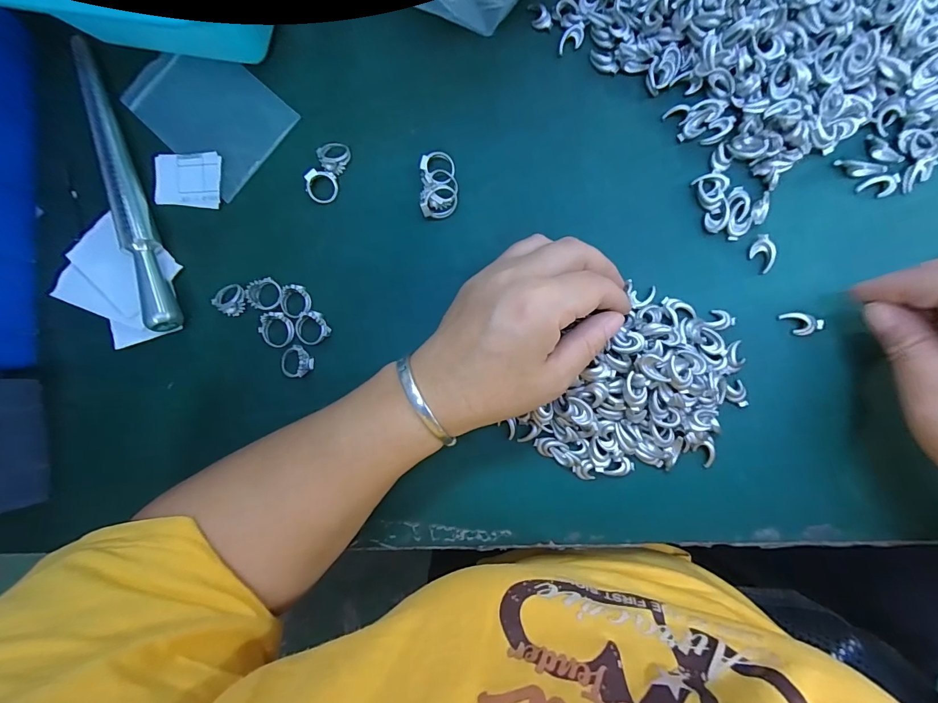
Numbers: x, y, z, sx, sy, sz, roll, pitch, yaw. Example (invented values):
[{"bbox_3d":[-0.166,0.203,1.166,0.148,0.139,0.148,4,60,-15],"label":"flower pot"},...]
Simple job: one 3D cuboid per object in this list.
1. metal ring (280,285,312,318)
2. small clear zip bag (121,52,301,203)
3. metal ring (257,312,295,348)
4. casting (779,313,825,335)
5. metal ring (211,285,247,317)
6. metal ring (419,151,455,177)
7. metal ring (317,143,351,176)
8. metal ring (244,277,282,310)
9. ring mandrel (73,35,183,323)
[{"bbox_3d":[-0.119,-0.035,0.276,0.021,0.007,0.022,0,87,8],"label":"metal ring"},{"bbox_3d":[-0.187,-0.174,0.293,0.116,0.007,0.078,43,93,8],"label":"small clear zip bag"},{"bbox_3d":[-0.131,-0.015,0.277,0.022,0.009,0.023,0,87,8],"label":"metal ring"},{"bbox_3d":[0.190,-0.015,0.234,0.022,0.004,0.011,17,89,9],"label":"casting"},{"bbox_3d":[-0.165,-0.036,0.283,0.021,0.007,0.021,0,87,8],"label":"metal ring"},{"bbox_3d":[-0.020,-0.120,0.266,0.023,0.005,0.022,-12,84,-18],"label":"metal ring"},{"bbox_3d":[-0.092,-0.132,0.279,0.021,0.007,0.022,0,87,8],"label":"metal ring"},{"bbox_3d":[-0.140,-0.039,0.280,0.024,0.005,0.022,0,87,8],"label":"metal ring"},{"bbox_3d":[-0.245,-0.122,0.289,0.016,0.021,0.225,-22,84,6],"label":"ring mandrel"}]

